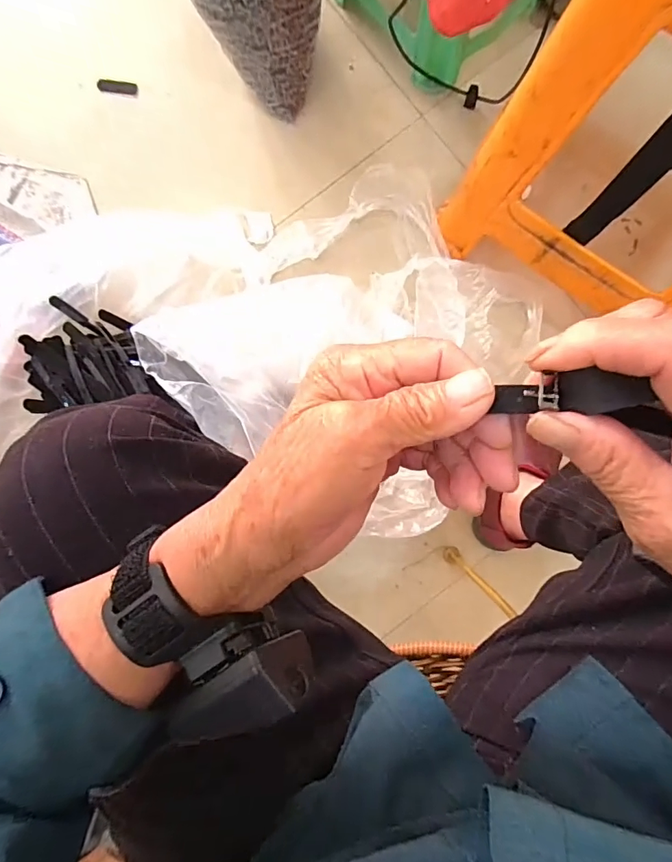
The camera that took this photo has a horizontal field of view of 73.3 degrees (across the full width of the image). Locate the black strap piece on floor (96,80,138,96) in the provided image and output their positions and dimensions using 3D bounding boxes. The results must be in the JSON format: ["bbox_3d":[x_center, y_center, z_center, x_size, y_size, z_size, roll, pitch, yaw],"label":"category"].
[{"bbox_3d":[-0.344,-0.543,0.713,0.065,0.004,0.021,8,85,-1],"label":"black strap piece on floor"}]

